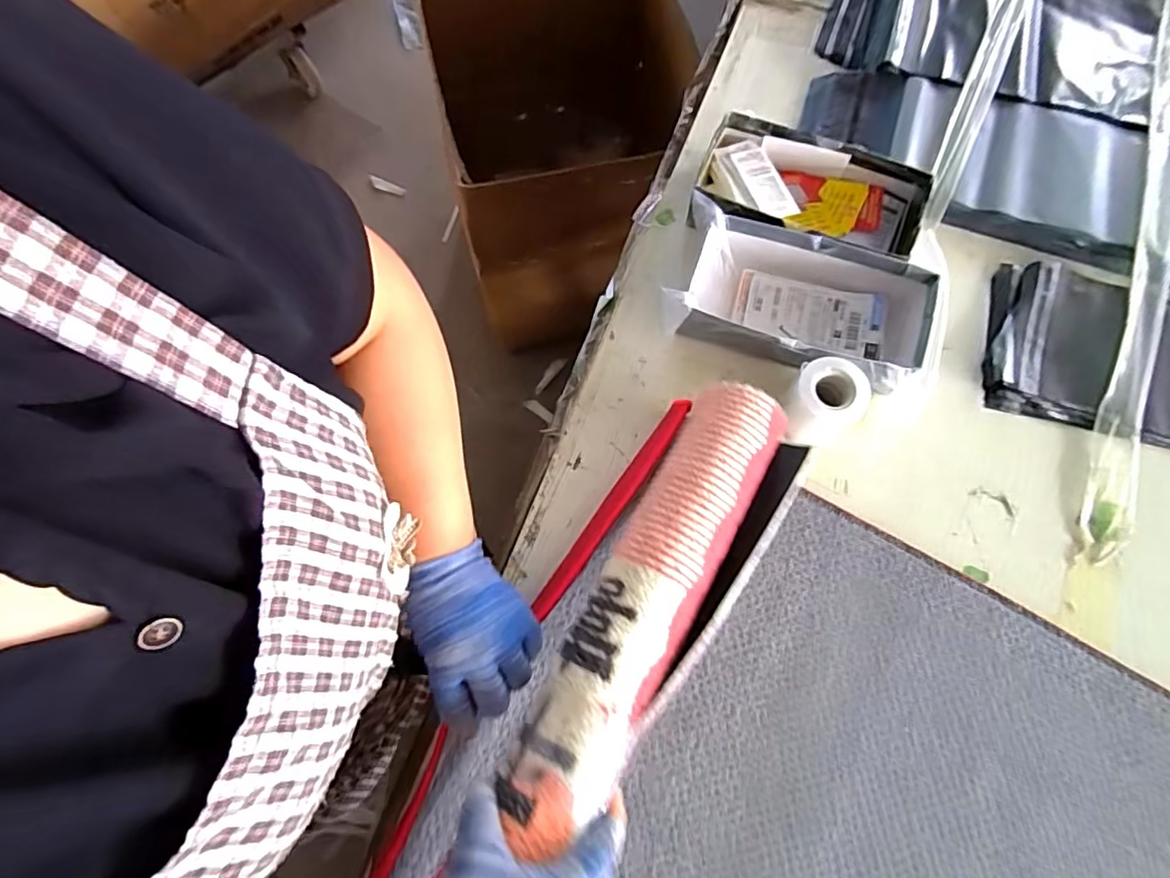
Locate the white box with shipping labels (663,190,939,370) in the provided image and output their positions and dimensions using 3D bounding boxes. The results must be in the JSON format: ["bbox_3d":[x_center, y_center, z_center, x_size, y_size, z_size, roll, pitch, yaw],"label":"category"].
[{"bbox_3d":[0.201,-0.131,0.537,0.239,0.054,0.128,20,75,7],"label":"white box with shipping labels"}]

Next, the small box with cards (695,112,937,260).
[{"bbox_3d":[0.222,-0.241,0.570,0.220,0.057,0.118,23,75,7],"label":"small box with cards"}]

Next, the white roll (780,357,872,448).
[{"bbox_3d":[0.212,-0.031,0.502,0.063,0.060,0.065,0,74,1],"label":"white roll"}]

